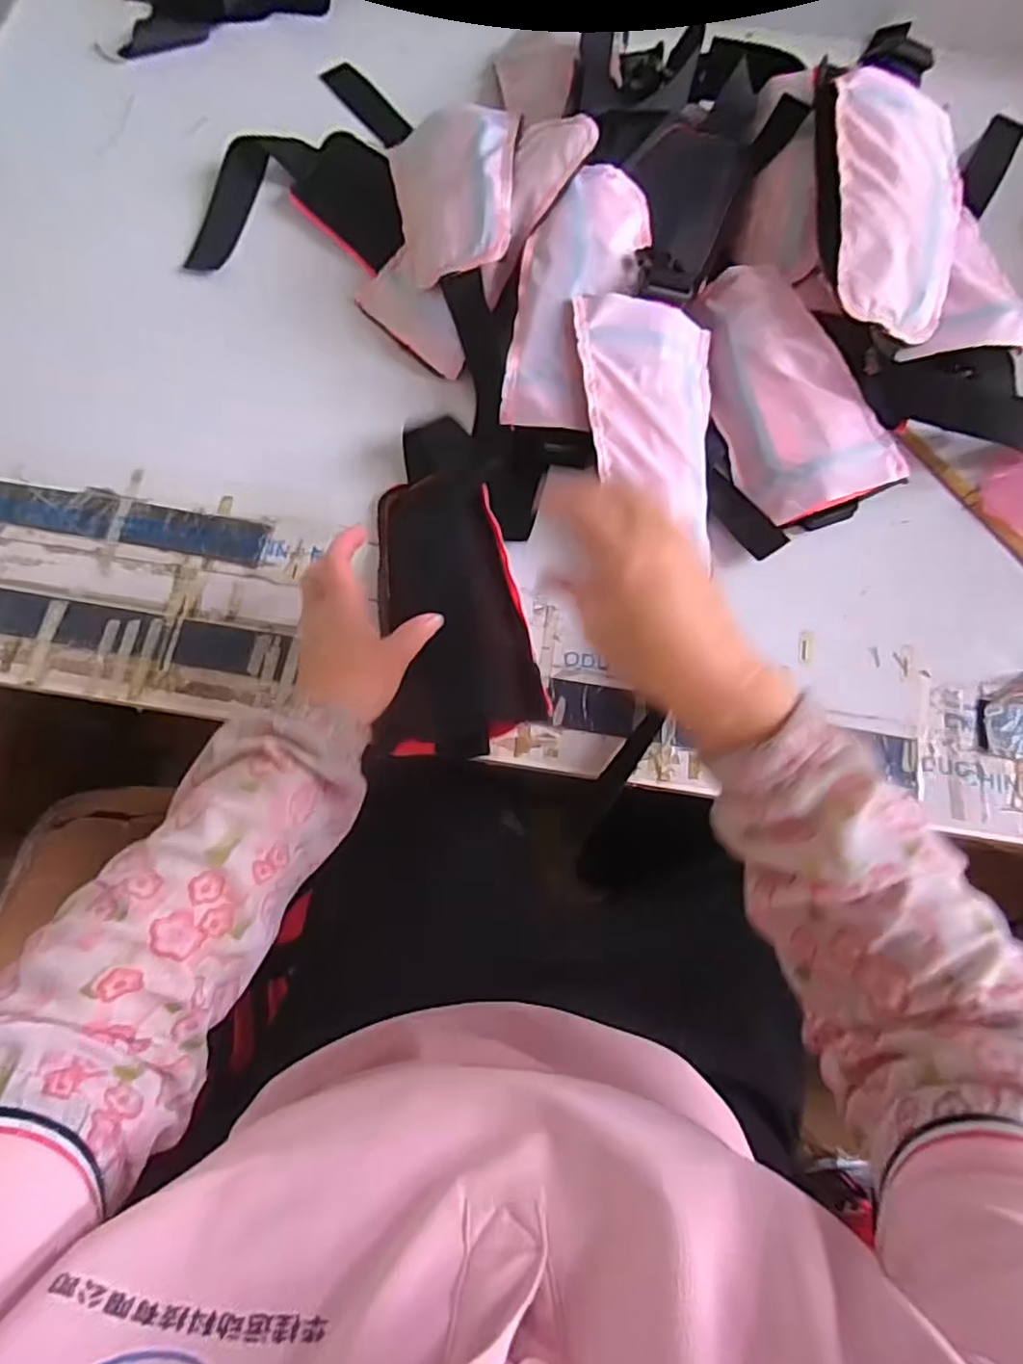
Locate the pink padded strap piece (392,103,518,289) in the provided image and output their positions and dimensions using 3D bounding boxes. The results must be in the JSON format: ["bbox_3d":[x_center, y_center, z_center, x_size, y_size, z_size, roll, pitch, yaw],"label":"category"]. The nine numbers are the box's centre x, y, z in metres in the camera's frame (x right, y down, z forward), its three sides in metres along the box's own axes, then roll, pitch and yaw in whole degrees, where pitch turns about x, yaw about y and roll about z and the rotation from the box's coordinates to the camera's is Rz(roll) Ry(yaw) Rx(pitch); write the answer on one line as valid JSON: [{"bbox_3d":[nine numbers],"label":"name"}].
[{"bbox_3d":[-0.049,-0.450,0.572,0.119,0.053,0.236,-5,74,-1],"label":"pink padded strap piece"}]

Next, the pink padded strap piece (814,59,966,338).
[{"bbox_3d":[0.327,-0.409,0.548,0.132,0.055,0.239,6,74,0],"label":"pink padded strap piece"}]

